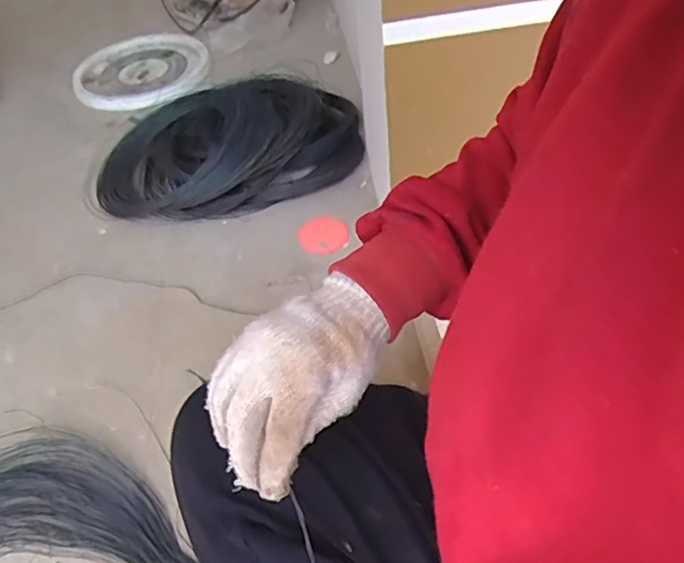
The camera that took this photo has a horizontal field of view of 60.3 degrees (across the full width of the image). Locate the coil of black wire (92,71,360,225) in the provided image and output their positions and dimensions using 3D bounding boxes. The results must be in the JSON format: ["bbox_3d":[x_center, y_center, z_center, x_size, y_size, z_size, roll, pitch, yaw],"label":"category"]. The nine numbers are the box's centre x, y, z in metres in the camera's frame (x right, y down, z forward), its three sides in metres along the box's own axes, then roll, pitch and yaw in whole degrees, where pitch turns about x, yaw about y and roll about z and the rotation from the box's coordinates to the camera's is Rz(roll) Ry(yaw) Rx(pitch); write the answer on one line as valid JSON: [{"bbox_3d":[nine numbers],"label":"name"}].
[{"bbox_3d":[-0.189,-0.226,1.014,0.455,0.109,0.305,-15,47,-8],"label":"coil of black wire"}]

